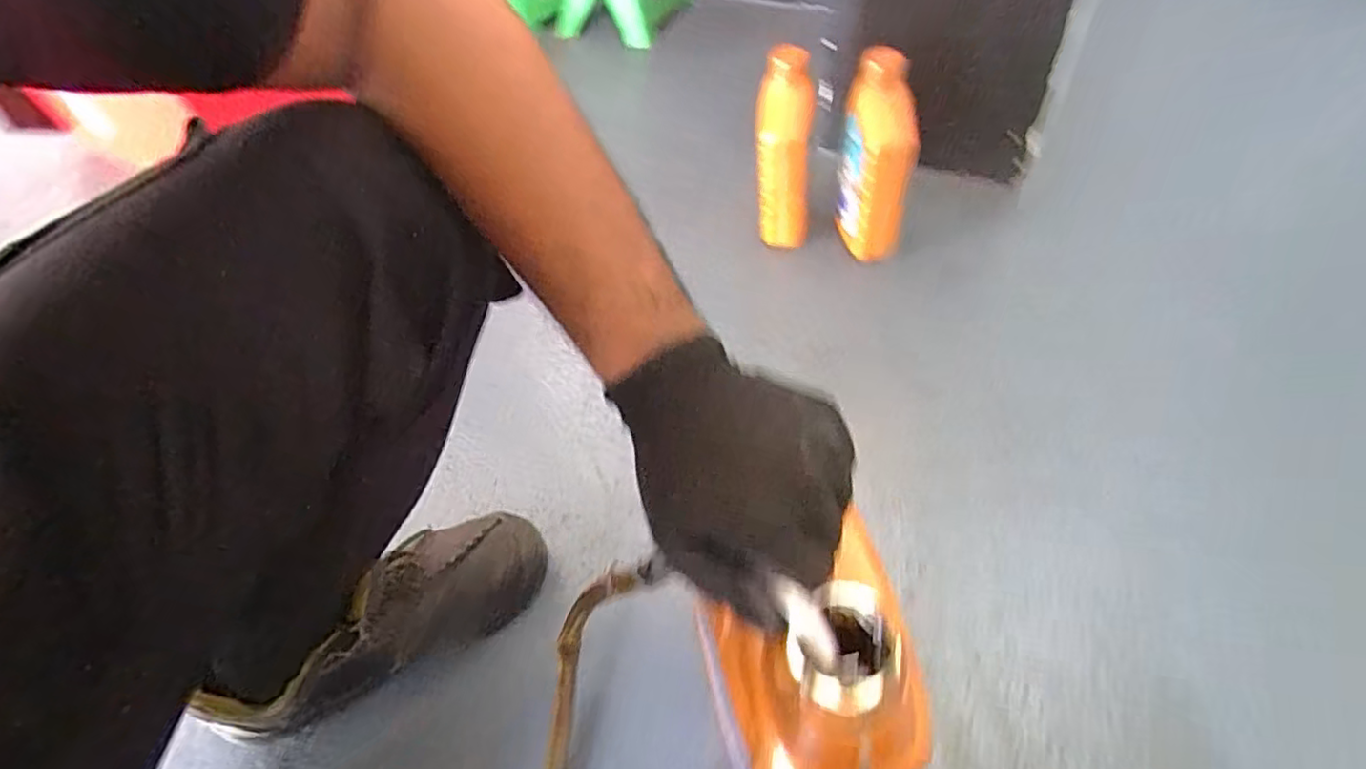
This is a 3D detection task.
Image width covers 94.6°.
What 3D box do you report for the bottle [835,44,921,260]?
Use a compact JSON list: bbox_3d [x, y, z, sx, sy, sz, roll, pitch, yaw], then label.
[{"bbox_3d":[0.238,-0.273,0.783,0.085,0.218,0.082,5,52,13],"label":"bottle"}]

